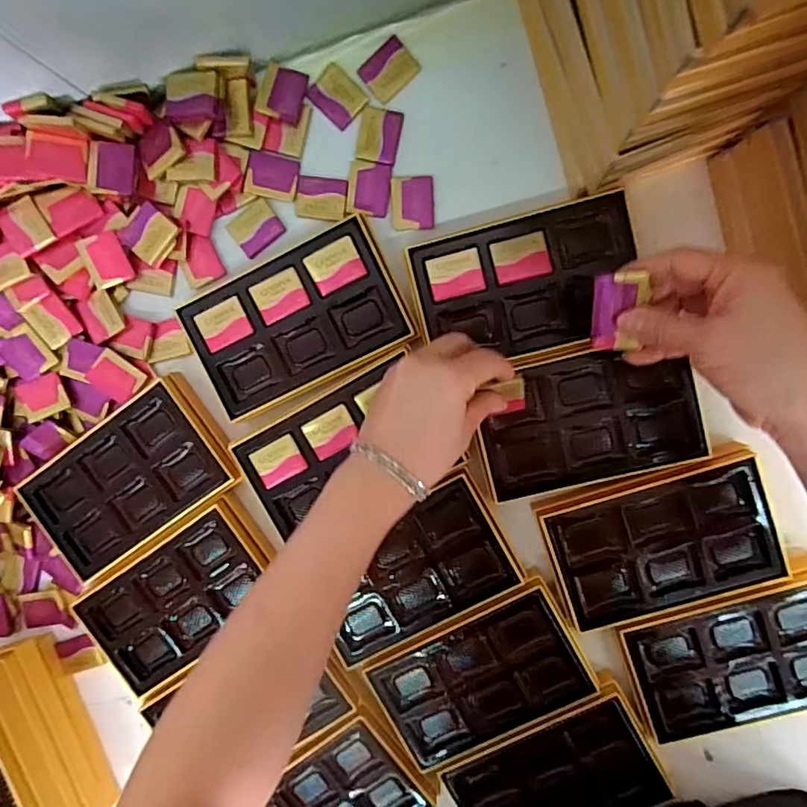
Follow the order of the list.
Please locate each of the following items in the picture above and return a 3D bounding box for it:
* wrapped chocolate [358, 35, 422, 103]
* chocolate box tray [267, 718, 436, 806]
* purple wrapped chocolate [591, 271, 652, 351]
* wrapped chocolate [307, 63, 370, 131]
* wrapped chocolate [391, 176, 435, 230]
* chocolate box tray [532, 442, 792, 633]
[{"bbox_3d":[-0.012,-0.254,0.413,0.039,0.004,0.031,-41,92,9],"label":"wrapped chocolate"},{"bbox_3d":[-0.067,0.344,0.459,0.162,0.016,0.100,-41,92,9],"label":"chocolate box tray"},{"bbox_3d":[0.130,-0.055,0.329,0.029,0.005,0.049,-4,125,8],"label":"purple wrapped chocolate"},{"bbox_3d":[-0.050,-0.235,0.416,0.040,0.004,0.033,44,100,-1],"label":"wrapped chocolate"},{"bbox_3d":[0.007,-0.157,0.427,0.033,0.004,0.040,-1,97,6],"label":"wrapped chocolate"},{"bbox_3d":[0.196,0.105,0.415,0.159,0.017,0.107,-21,95,8],"label":"chocolate box tray"}]

